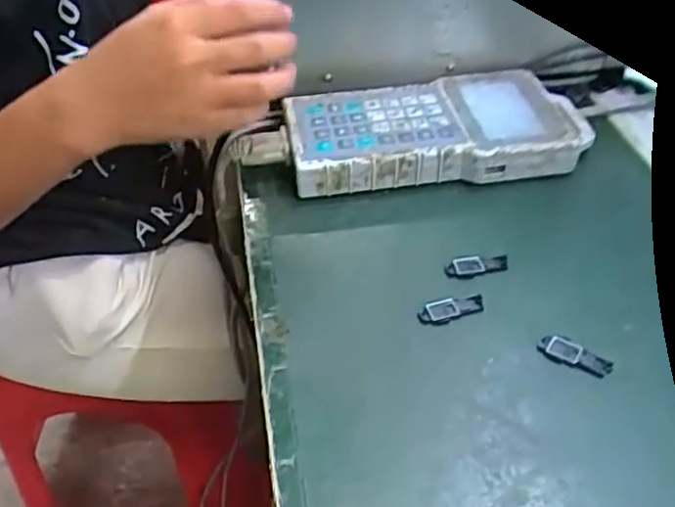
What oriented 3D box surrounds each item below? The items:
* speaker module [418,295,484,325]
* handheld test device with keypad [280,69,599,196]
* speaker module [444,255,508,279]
[{"bbox_3d":[0.068,0.032,0.421,0.041,0.004,0.015,-14,44,-11],"label":"speaker module"},{"bbox_3d":[0.072,-0.090,0.528,0.214,0.033,0.097,-8,43,-5],"label":"handheld test device with keypad"},{"bbox_3d":[0.089,0.008,0.446,0.043,0.005,0.016,-9,43,-6],"label":"speaker module"}]

